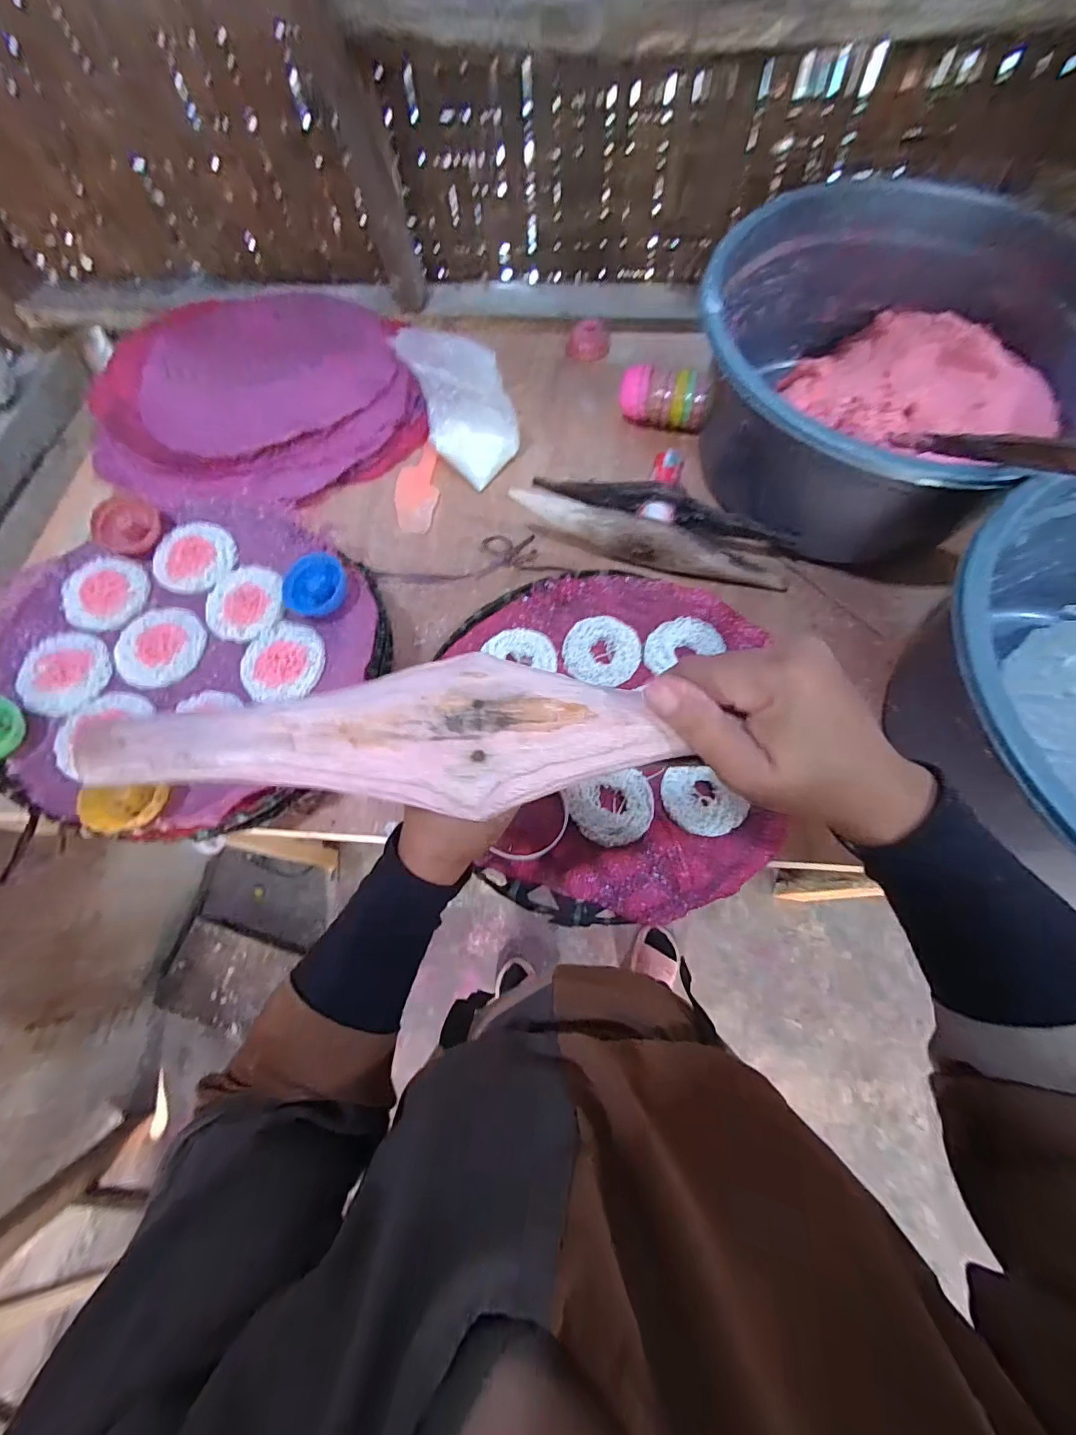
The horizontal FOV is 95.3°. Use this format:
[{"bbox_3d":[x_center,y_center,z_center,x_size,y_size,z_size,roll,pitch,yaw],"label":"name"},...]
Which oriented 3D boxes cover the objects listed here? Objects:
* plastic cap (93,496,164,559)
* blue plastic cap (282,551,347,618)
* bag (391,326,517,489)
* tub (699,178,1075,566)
[{"bbox_3d":[-0.418,-0.194,0.499,0.071,0.021,0.058,35,74,15],"label":"plastic cap"},{"bbox_3d":[-0.208,-0.123,0.461,0.061,0.023,0.054,-42,72,-13],"label":"blue plastic cap"},{"bbox_3d":[-0.091,-0.381,0.588,0.085,0.122,0.140,-37,71,-12],"label":"bag"},{"bbox_3d":[0.367,-0.357,0.516,0.387,0.193,0.383,-1,68,2],"label":"tub"}]

